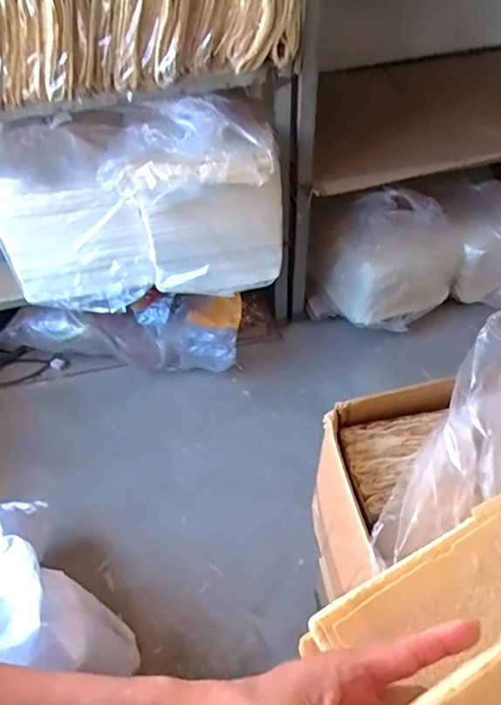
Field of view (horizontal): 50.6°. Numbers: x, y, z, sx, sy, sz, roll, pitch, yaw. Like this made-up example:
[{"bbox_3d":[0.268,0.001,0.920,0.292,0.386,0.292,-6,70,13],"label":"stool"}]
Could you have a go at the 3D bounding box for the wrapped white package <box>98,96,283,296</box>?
[{"bbox_3d":[-0.109,-0.332,1.211,0.357,0.412,0.130,-13,52,-6],"label":"wrapped white package"}]

